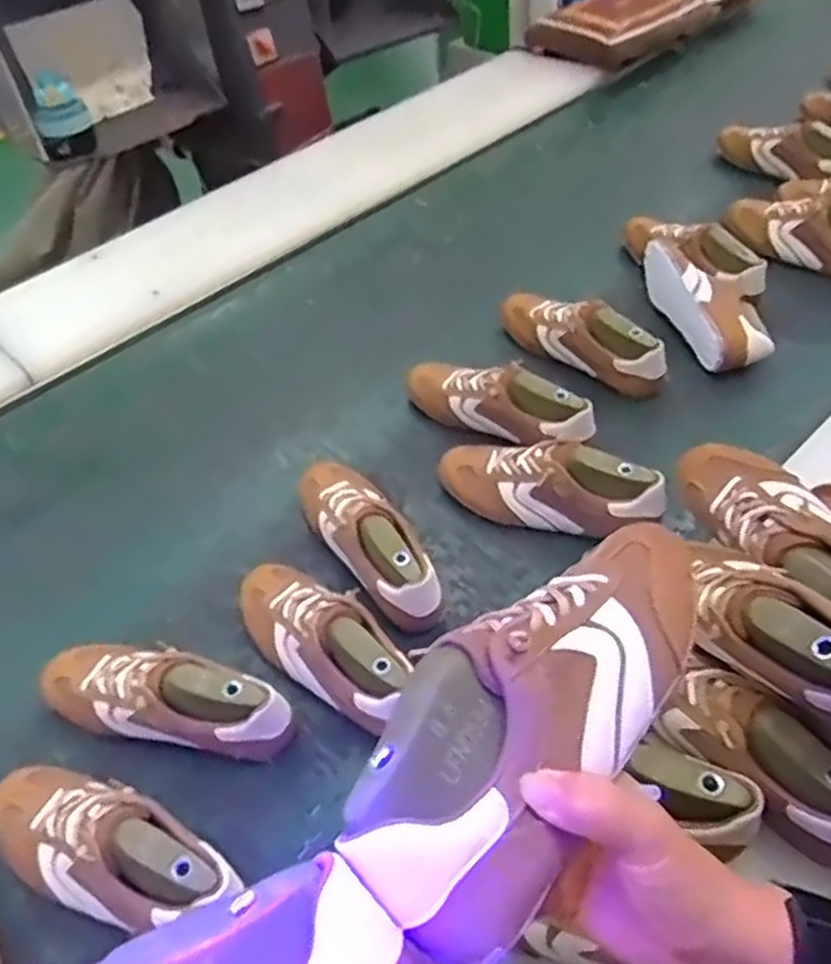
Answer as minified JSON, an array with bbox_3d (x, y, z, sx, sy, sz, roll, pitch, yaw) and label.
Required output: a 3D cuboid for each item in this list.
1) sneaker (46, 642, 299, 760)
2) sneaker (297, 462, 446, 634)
[{"bbox_3d":[-0.248,0.203,0.736,0.264,0.079,0.086,10,53,11],"label":"sneaker"},{"bbox_3d":[-0.053,0.061,0.852,0.083,0.099,0.255,-27,51,-18],"label":"sneaker"}]

